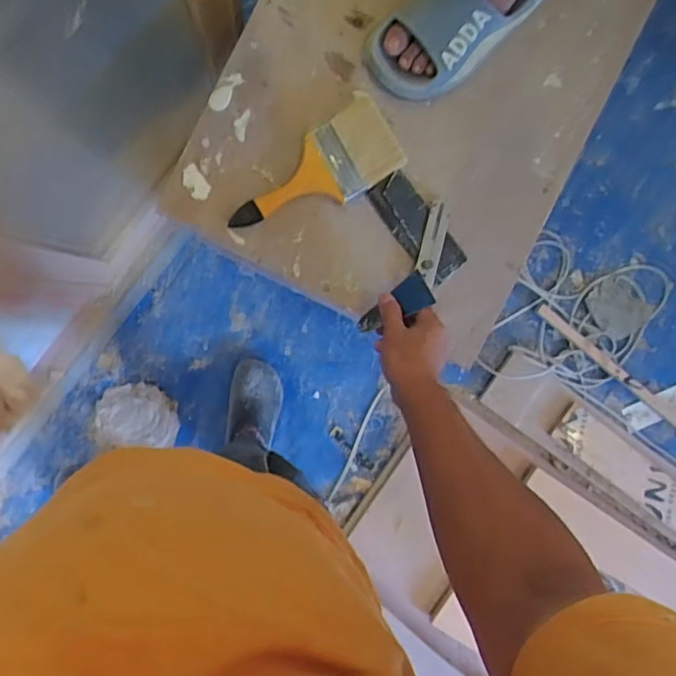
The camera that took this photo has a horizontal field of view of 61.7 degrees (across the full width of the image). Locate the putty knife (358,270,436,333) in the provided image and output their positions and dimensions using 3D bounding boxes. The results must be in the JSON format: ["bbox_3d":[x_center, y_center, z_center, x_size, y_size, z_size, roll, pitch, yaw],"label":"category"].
[{"bbox_3d":[0.067,-0.036,0.683,0.098,0.011,0.046,-32,59,20],"label":"putty knife"}]

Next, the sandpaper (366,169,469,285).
[{"bbox_3d":[0.102,-0.139,0.716,0.059,0.013,0.145,-35,100,-5],"label":"sandpaper"}]

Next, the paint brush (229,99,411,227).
[{"bbox_3d":[-0.029,-0.196,0.698,0.218,0.028,0.092,-35,97,-2],"label":"paint brush"}]

